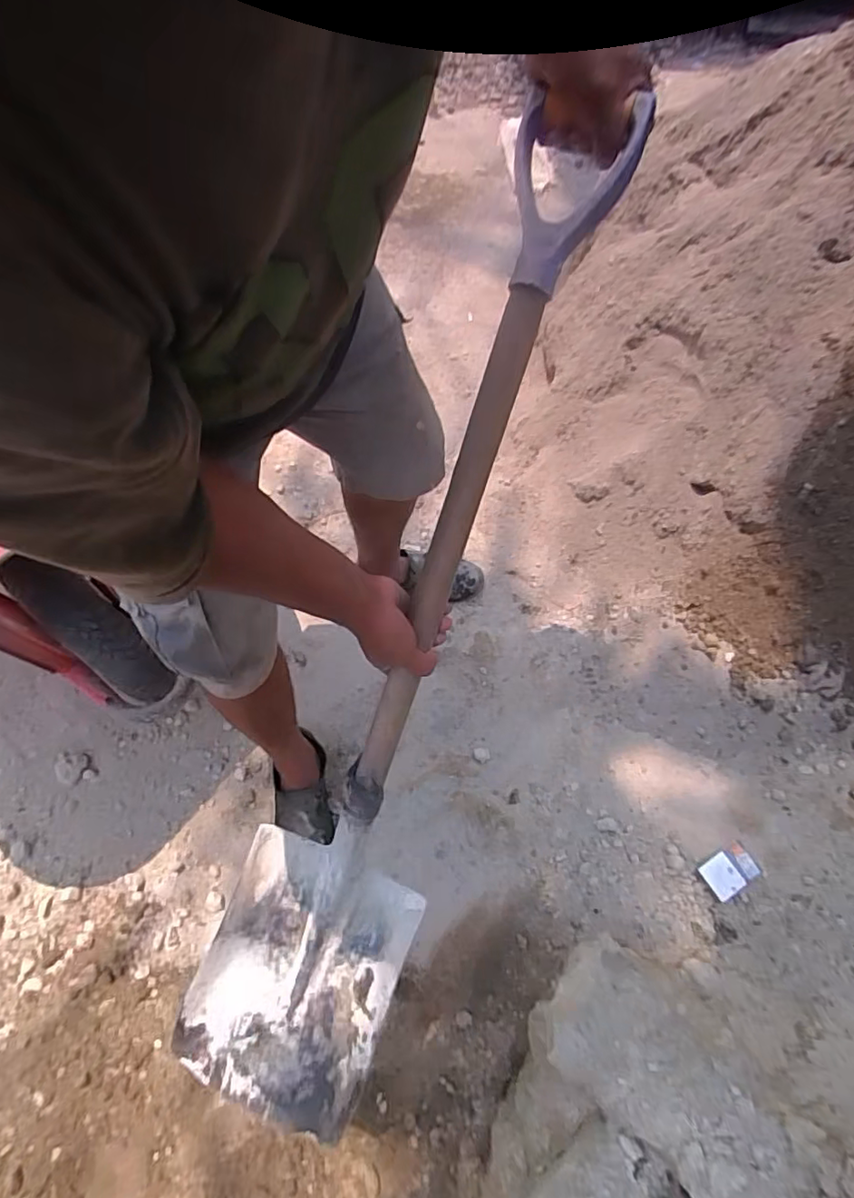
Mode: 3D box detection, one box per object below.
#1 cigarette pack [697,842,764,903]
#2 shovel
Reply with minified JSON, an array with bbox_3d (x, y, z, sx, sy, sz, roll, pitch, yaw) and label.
[{"bbox_3d":[0.498,0.448,0.918,0.087,0.021,0.056,-30,66,-10],"label":"cigarette pack"},{"bbox_3d":[-0.043,0.086,0.580,0.216,0.109,1.047,19,104,10],"label":"shovel"}]

